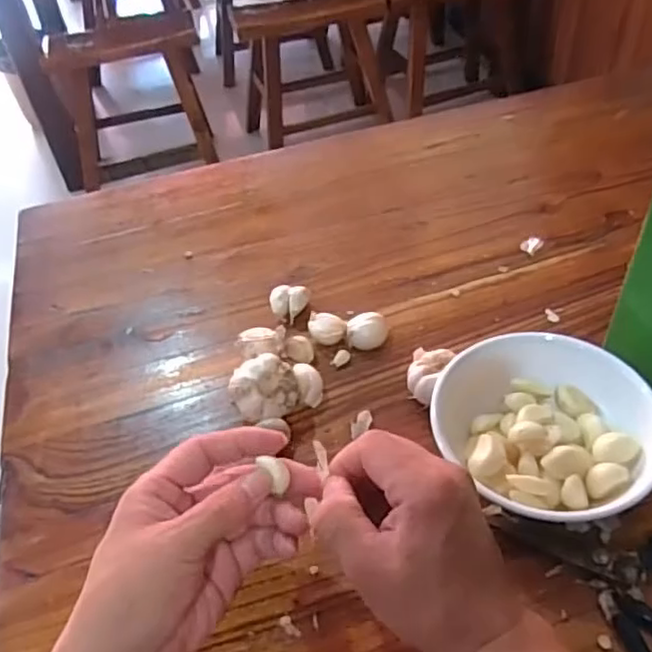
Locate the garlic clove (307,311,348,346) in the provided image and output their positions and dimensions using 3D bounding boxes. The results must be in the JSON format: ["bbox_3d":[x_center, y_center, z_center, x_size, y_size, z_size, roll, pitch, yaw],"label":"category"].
[{"bbox_3d":[0.002,0.001,0.563,0.031,0.015,0.033,-4,46,2],"label":"garlic clove"}]

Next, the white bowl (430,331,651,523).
[{"bbox_3d":[0.155,0.064,0.459,0.141,0.056,0.146,-3,46,3],"label":"white bowl"}]

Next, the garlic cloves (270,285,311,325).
[{"bbox_3d":[-0.030,-0.018,0.582,0.034,0.024,0.028,-8,46,-1],"label":"garlic cloves"}]

